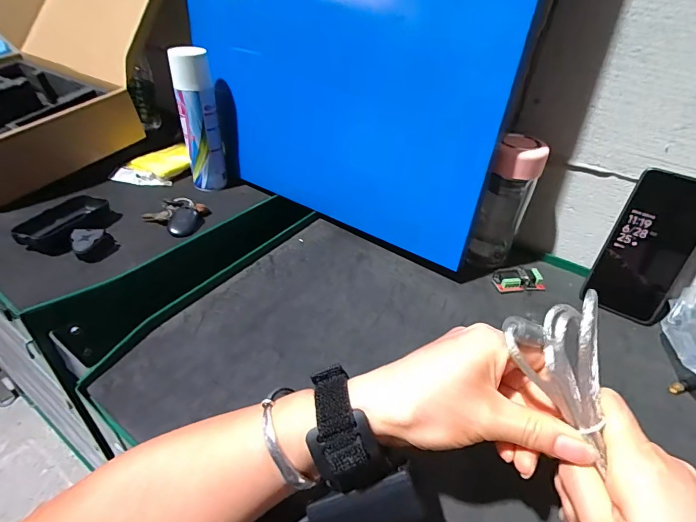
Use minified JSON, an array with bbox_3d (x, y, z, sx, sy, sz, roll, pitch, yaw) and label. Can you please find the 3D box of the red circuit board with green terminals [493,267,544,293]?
[{"bbox_3d":[0.211,0.024,0.486,0.058,0.017,0.033,-2,38,-8],"label":"red circuit board with green terminals"}]

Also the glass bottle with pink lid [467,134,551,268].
[{"bbox_3d":[0.186,-0.061,0.474,0.053,0.163,0.059,18,40,16],"label":"glass bottle with pink lid"}]

